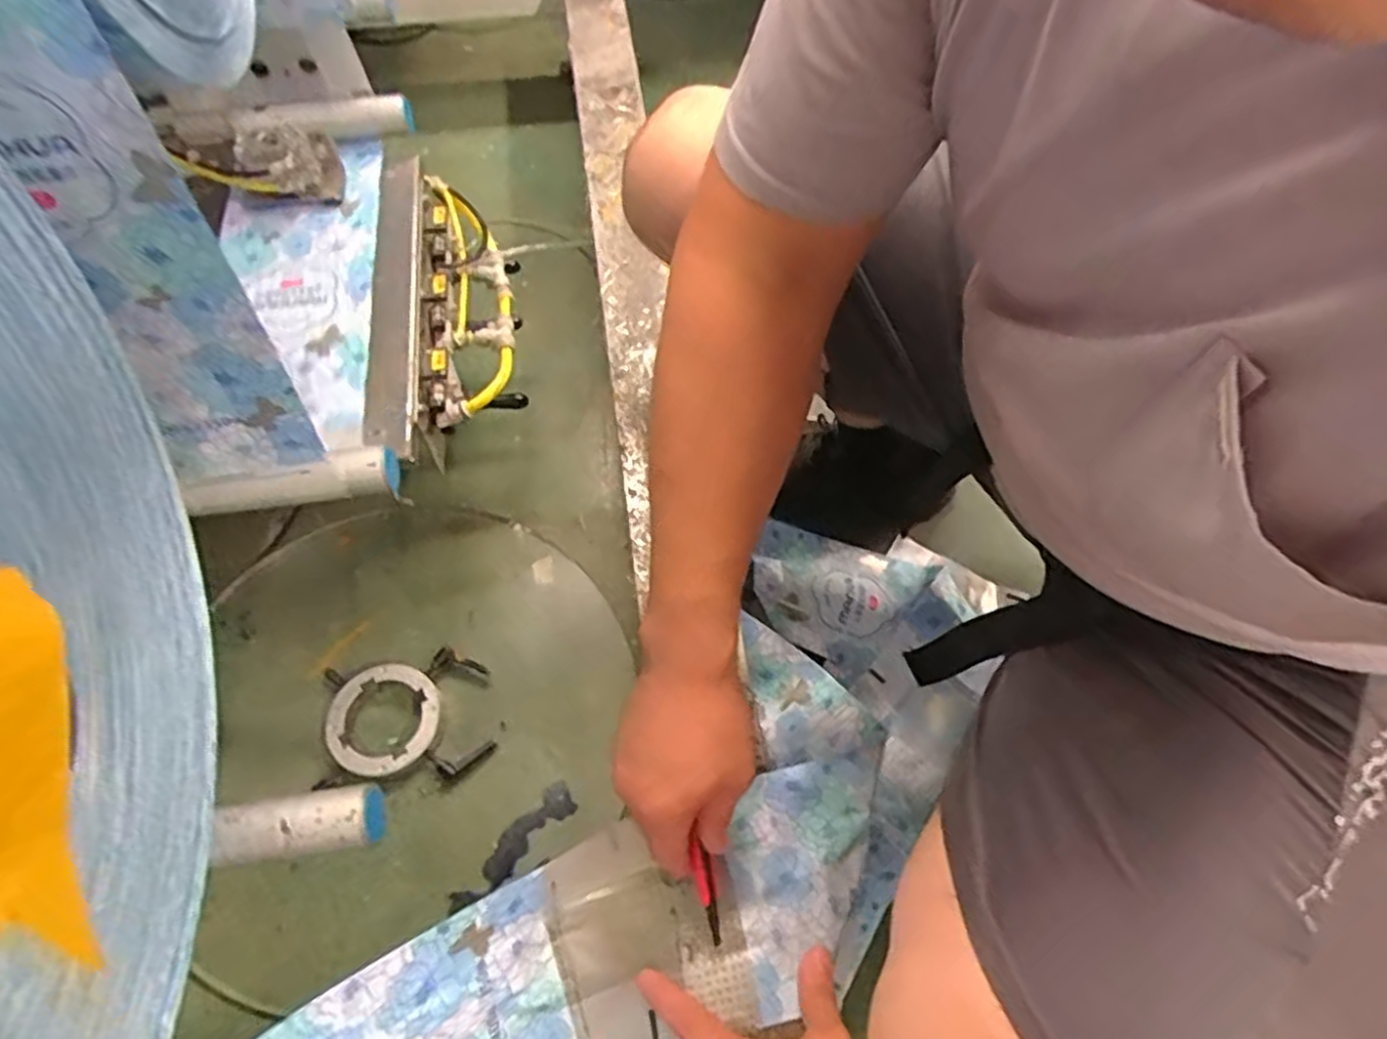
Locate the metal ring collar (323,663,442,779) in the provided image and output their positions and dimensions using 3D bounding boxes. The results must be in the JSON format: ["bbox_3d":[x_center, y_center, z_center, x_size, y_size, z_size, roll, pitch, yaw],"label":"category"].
[{"bbox_3d":[-0.304,0.197,0.734,0.107,0.028,0.106,0,62,0],"label":"metal ring collar"}]

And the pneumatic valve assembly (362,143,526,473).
[{"bbox_3d":[-0.252,-0.225,0.773,0.121,0.089,0.402,-8,62,-5],"label":"pneumatic valve assembly"}]

